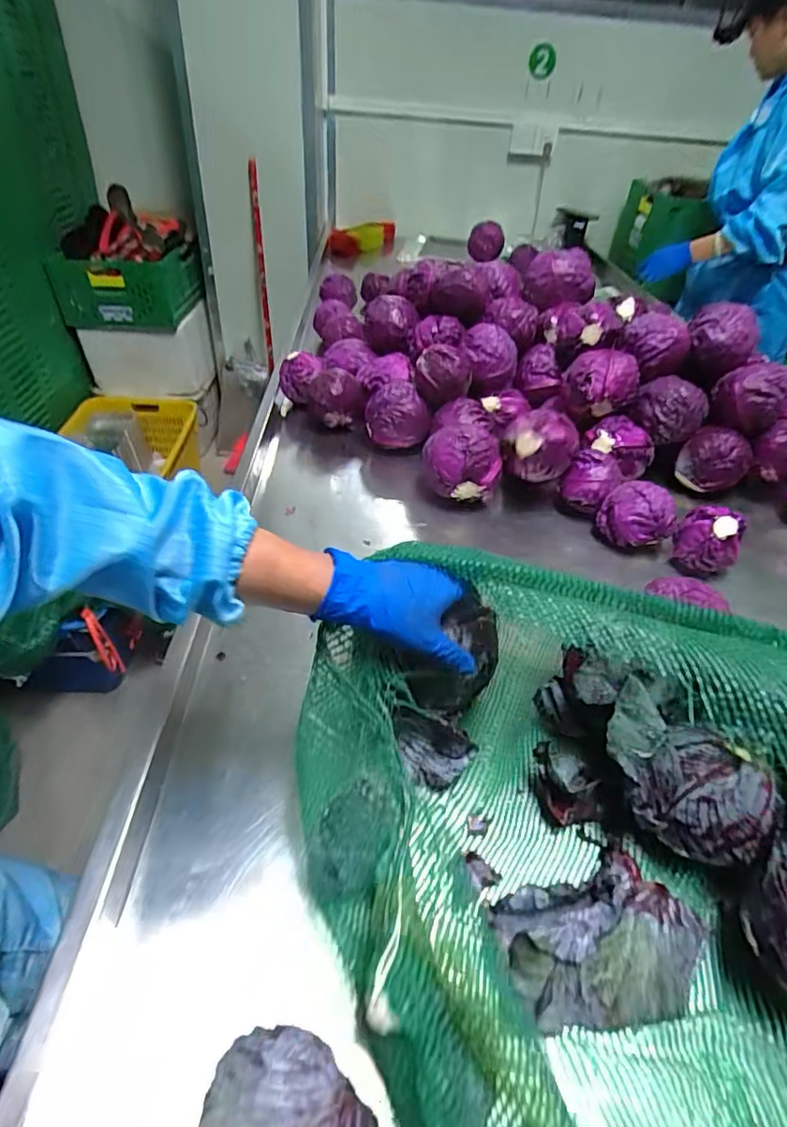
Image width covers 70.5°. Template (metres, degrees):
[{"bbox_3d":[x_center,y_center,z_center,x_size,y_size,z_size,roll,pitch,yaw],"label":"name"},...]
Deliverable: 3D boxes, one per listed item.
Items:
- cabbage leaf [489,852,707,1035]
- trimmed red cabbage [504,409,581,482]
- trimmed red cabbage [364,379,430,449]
[{"bbox_3d":[0.151,0.279,0.407,0.152,0.043,0.099,-12,43,-18],"label":"cabbage leaf"},{"bbox_3d":[0.223,-0.180,0.844,0.104,0.103,0.103,14,42,11],"label":"trimmed red cabbage"},{"bbox_3d":[0.005,-0.246,0.971,0.109,0.118,0.085,5,41,0],"label":"trimmed red cabbage"}]

